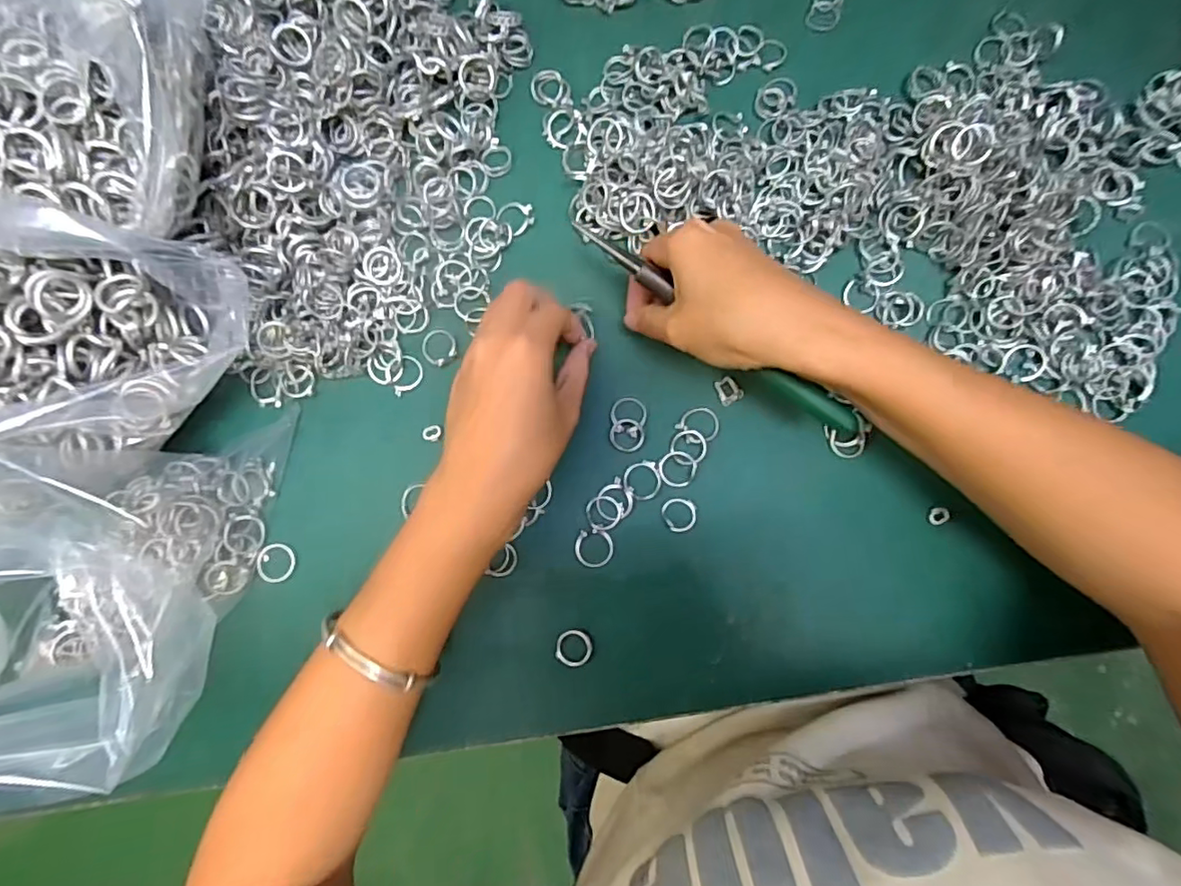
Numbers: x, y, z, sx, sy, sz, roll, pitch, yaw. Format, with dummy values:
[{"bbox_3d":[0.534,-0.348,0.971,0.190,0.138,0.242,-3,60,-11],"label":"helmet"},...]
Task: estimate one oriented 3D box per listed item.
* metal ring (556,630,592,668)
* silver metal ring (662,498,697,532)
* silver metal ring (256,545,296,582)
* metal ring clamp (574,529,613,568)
[{"bbox_3d":[-0.009,0.117,0.340,0.020,0.004,0.020,0,84,2],"label":"metal ring"},{"bbox_3d":[0.052,0.042,0.349,0.020,0.004,0.020,0,84,2],"label":"silver metal ring"},{"bbox_3d":[-0.189,0.072,0.359,0.021,0.004,0.023,0,84,2],"label":"silver metal ring"},{"bbox_3d":[0.002,0.061,0.347,0.022,0.004,0.022,0,84,2],"label":"metal ring clamp"}]

